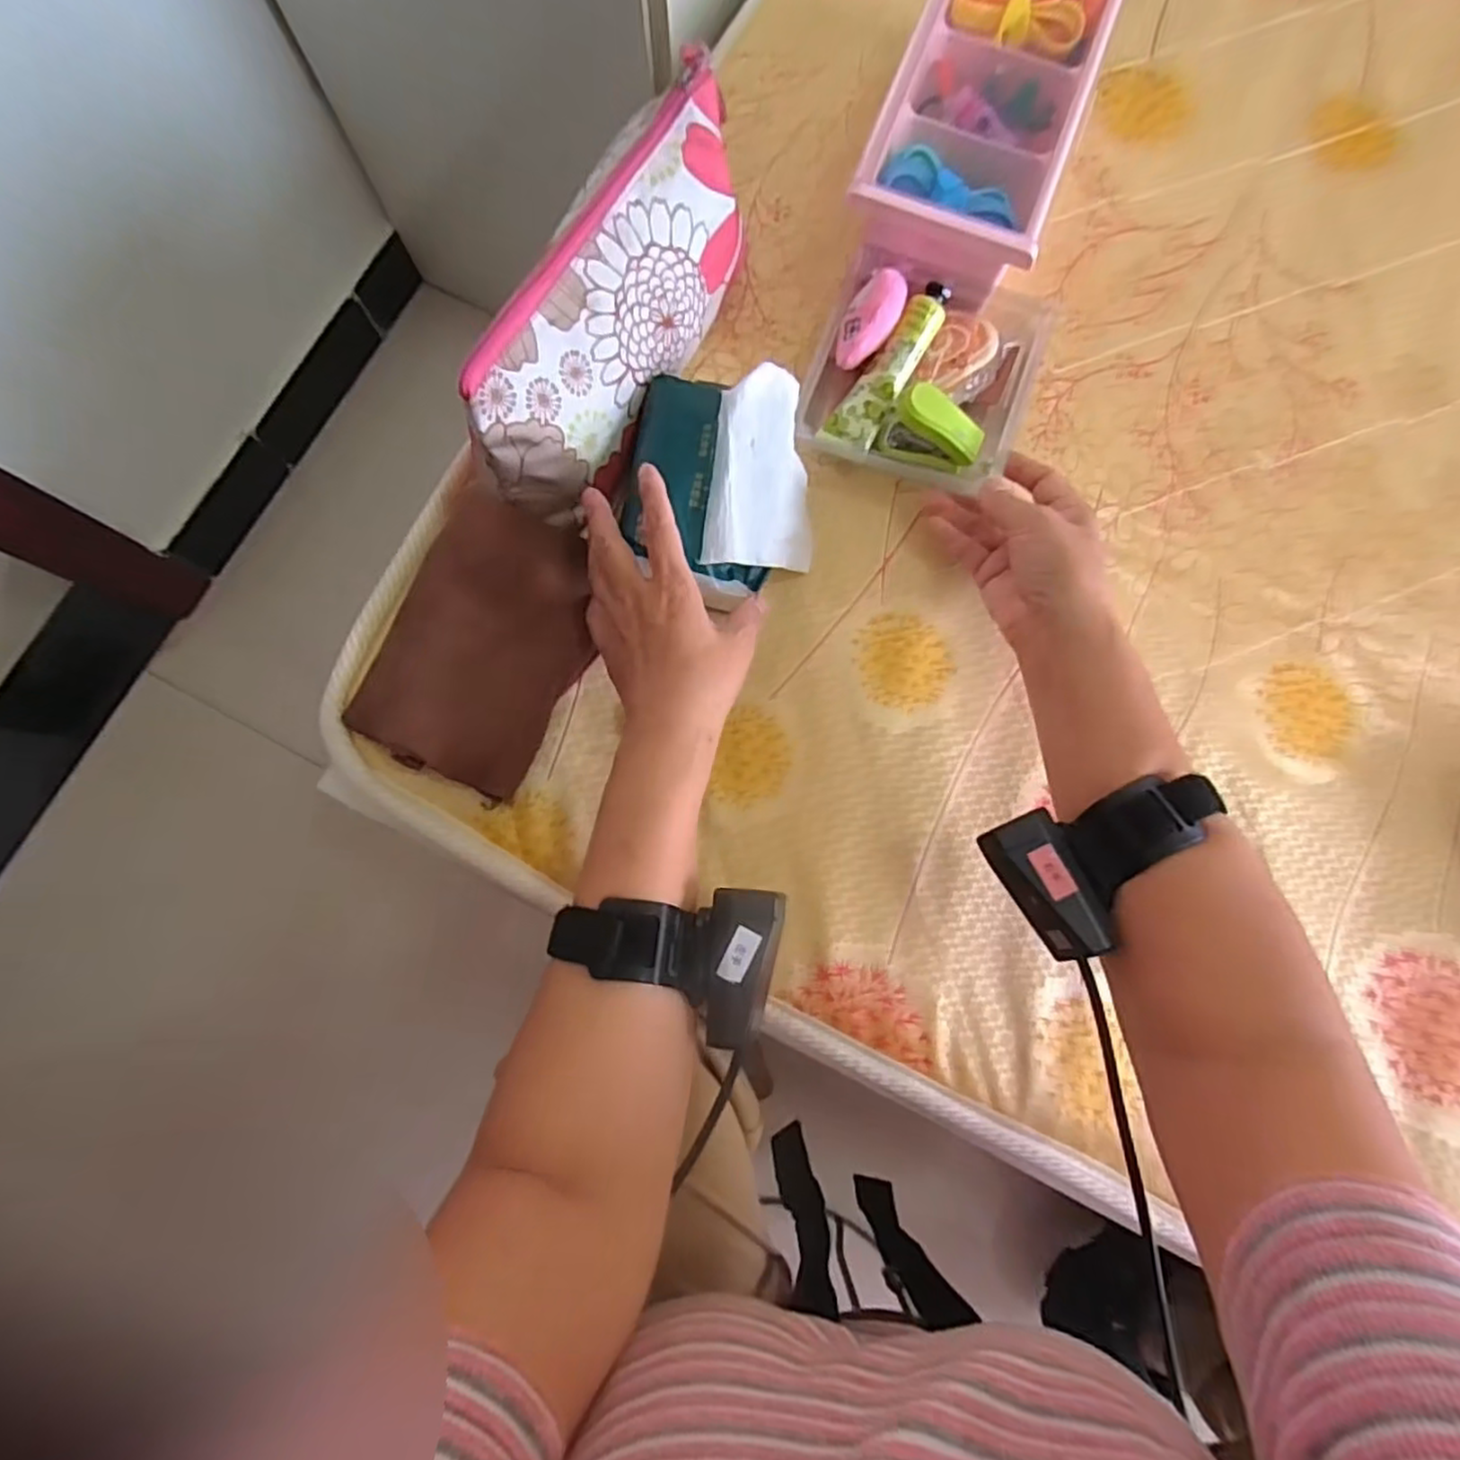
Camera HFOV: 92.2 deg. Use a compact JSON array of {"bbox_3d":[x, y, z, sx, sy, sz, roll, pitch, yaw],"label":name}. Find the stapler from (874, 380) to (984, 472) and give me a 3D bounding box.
[{"bbox_3d":[0.127,-0.186,0.436,0.058,0.046,0.022,23,81,3],"label":"stapler"}]

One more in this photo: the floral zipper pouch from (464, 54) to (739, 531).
[{"bbox_3d":[-0.050,-0.252,0.412,0.059,0.115,0.275,26,81,3],"label":"floral zipper pouch"}]

